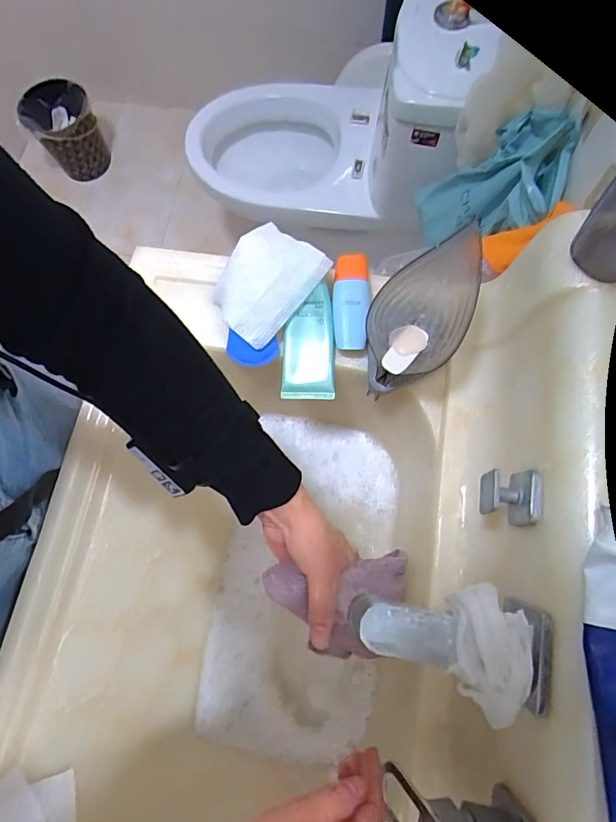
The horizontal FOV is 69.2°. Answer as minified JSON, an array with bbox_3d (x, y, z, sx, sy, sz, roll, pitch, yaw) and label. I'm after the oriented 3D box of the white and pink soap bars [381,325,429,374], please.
[{"bbox_3d":[0.097,-0.066,0.462,0.035,0.008,0.055,43,79,13],"label":"white and pink soap bars"}]

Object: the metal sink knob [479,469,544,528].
[{"bbox_3d":[0.164,0.070,0.364,0.038,0.031,0.042,5,74,4],"label":"metal sink knob"}]

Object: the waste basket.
[{"bbox_3d":[-0.786,-0.911,1.459,0.210,0.244,0.228,-33,75,-7],"label":"waste basket"}]

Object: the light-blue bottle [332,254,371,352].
[{"bbox_3d":[0.048,-0.124,0.507,0.039,0.034,0.110,1,74,2],"label":"light-blue bottle"}]

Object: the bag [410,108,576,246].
[{"bbox_3d":[0.264,-0.335,0.694,0.125,0.319,0.108,-46,110,-11],"label":"bag"}]

